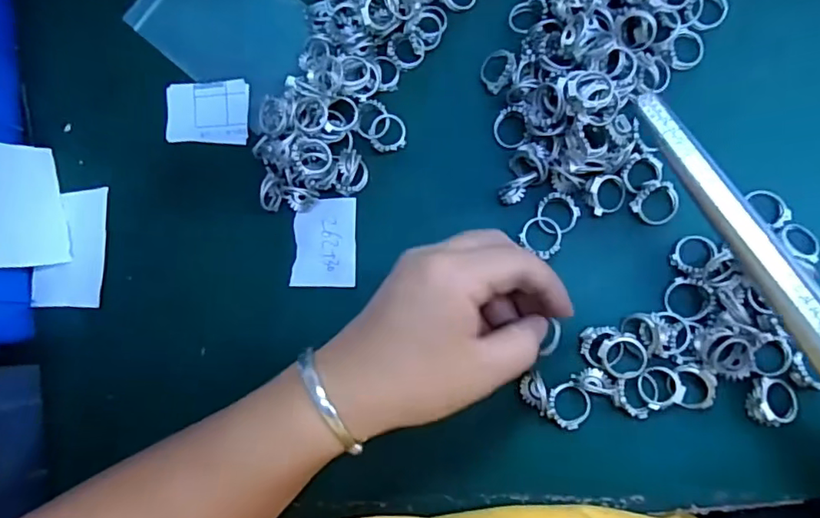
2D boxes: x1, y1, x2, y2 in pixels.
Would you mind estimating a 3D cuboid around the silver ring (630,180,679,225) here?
[{"bbox_3d":[0.132,-0.031,0.298,0.021,0.005,0.023,-1,85,8],"label":"silver ring"}]

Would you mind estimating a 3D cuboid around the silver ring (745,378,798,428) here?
[{"bbox_3d":[0.182,0.072,0.279,0.022,0.008,0.023,-1,85,8],"label":"silver ring"}]

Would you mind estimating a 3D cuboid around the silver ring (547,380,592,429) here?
[{"bbox_3d":[0.084,0.077,0.294,0.022,0.009,0.022,-1,85,8],"label":"silver ring"}]

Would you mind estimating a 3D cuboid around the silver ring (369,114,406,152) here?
[{"bbox_3d":[-0.013,-0.074,0.325,0.021,0.007,0.022,-1,85,8],"label":"silver ring"}]

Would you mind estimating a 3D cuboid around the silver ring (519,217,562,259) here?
[{"bbox_3d":[0.072,-0.012,0.304,0.022,0.006,0.019,43,92,9],"label":"silver ring"}]

